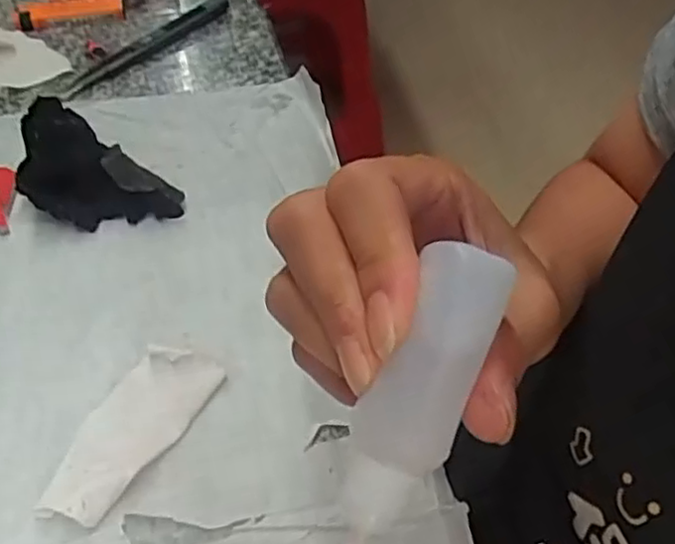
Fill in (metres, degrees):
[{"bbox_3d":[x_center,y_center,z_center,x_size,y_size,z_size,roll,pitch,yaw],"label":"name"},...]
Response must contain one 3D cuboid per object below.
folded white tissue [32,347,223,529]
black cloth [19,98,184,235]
[{"bbox_3d":[-0.086,0.064,0.289,0.038,0.011,0.085,23,52,19],"label":"folded white tissue"},{"bbox_3d":[-0.136,-0.052,0.377,0.100,0.031,0.055,32,55,25],"label":"black cloth"}]

